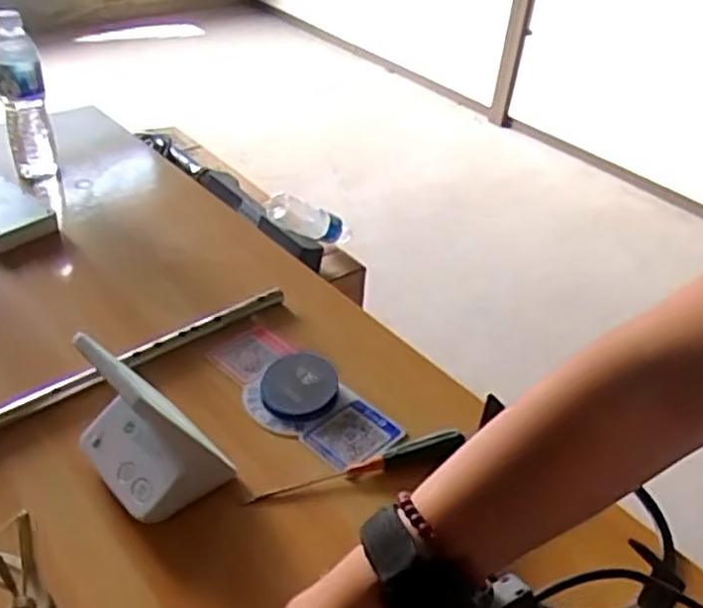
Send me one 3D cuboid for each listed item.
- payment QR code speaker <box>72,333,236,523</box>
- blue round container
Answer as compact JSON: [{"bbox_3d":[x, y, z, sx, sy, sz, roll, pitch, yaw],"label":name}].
[{"bbox_3d":[-0.170,0.096,0.631,0.096,0.140,0.113,-25,46,-36],"label":"payment QR code speaker"},{"bbox_3d":[-0.053,0.086,0.759,0.075,0.024,0.079,-2,37,-11],"label":"blue round container"}]

